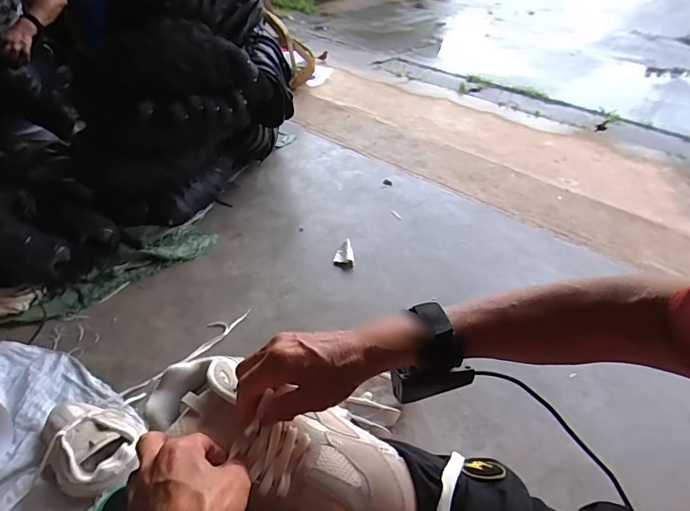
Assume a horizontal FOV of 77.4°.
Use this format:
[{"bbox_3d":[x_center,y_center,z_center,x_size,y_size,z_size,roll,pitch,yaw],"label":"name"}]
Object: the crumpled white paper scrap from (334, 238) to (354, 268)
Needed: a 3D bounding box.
[{"bbox_3d":[-0.003,-0.005,1.518,0.071,0.049,0.108,2,41,0],"label":"crumpled white paper scrap"}]

